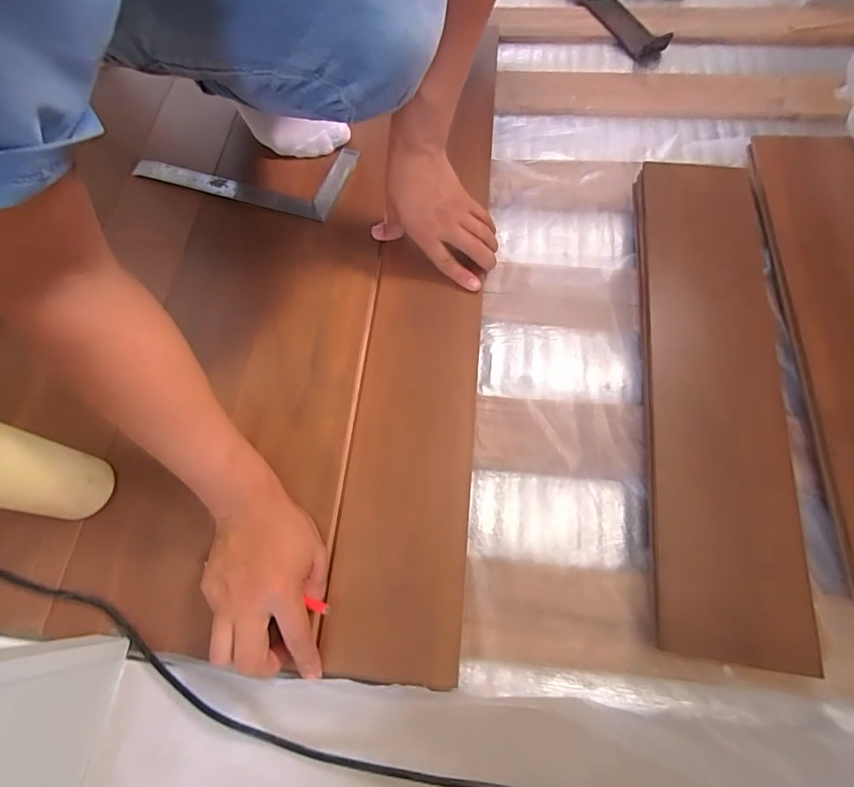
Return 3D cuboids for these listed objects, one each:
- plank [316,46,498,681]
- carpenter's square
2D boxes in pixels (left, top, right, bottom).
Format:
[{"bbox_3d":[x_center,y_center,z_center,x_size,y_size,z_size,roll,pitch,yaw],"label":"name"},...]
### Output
[{"bbox_3d":[0.001,-0.109,0.523,0.123,0.018,0.753,4,69,6],"label":"plank"},{"bbox_3d":[-0.242,-0.309,0.613,0.274,0.019,0.117,15,68,9],"label":"carpenter's square"}]

